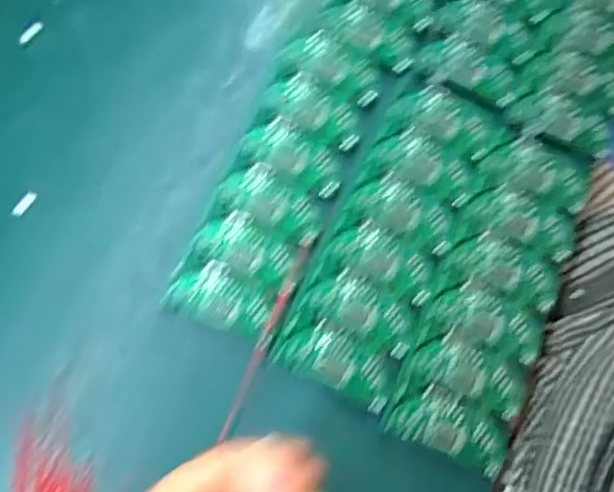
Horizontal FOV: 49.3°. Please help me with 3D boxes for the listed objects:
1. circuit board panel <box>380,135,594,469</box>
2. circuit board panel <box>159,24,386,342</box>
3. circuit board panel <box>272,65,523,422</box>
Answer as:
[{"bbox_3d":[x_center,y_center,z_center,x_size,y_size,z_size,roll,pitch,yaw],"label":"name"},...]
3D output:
[{"bbox_3d":[0.083,0.018,0.288,0.049,0.004,0.146,24,75,4],"label":"circuit board panel"},{"bbox_3d":[-0.011,-0.030,0.294,0.047,0.004,0.141,22,75,4],"label":"circuit board panel"},{"bbox_3d":[0.039,-0.007,0.292,0.051,0.004,0.145,26,75,5],"label":"circuit board panel"}]

